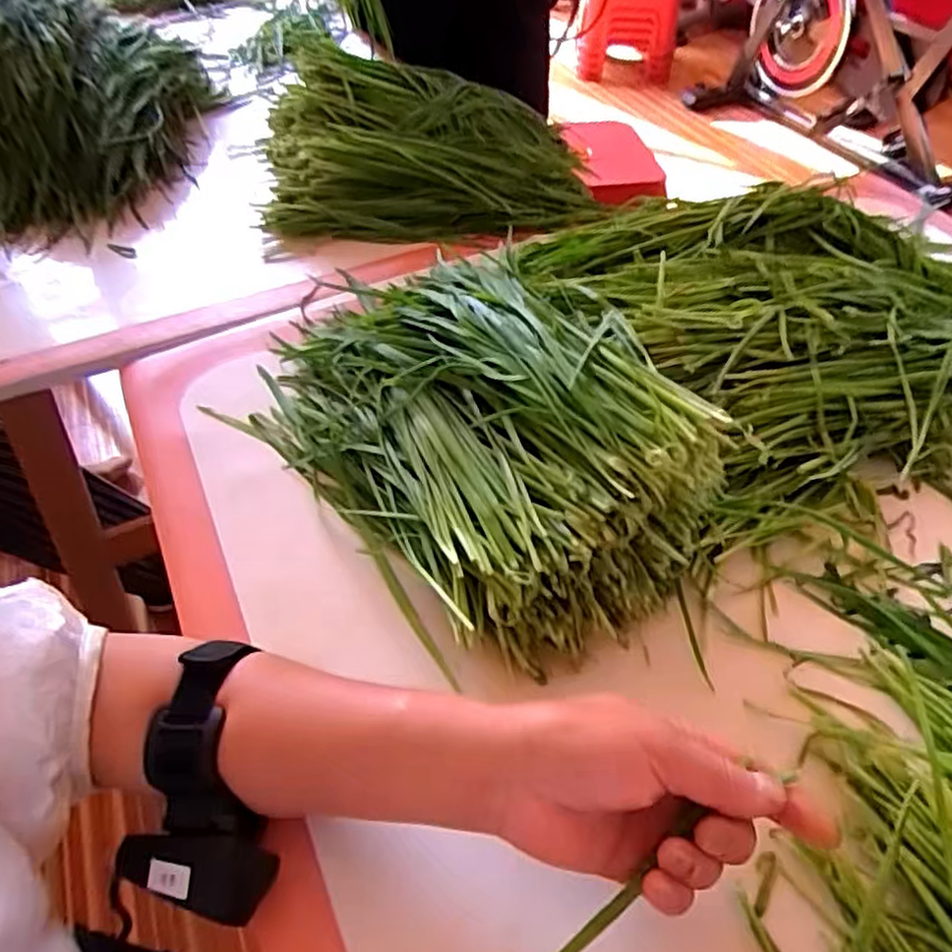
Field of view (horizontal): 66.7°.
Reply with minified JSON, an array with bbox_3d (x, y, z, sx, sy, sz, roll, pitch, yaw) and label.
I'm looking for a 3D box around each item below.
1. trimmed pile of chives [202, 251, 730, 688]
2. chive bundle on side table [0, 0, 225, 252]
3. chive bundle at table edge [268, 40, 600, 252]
[{"bbox_3d":[-0.022,-0.047,0.457,0.348,0.116,0.197,35,56,26],"label":"trimmed pile of chives"},{"bbox_3d":[-0.408,-0.390,0.731,0.269,0.145,0.325,-12,50,-12],"label":"chive bundle on side table"},{"bbox_3d":[-0.053,-0.330,0.716,0.320,0.097,0.221,-3,48,-5],"label":"chive bundle at table edge"}]

